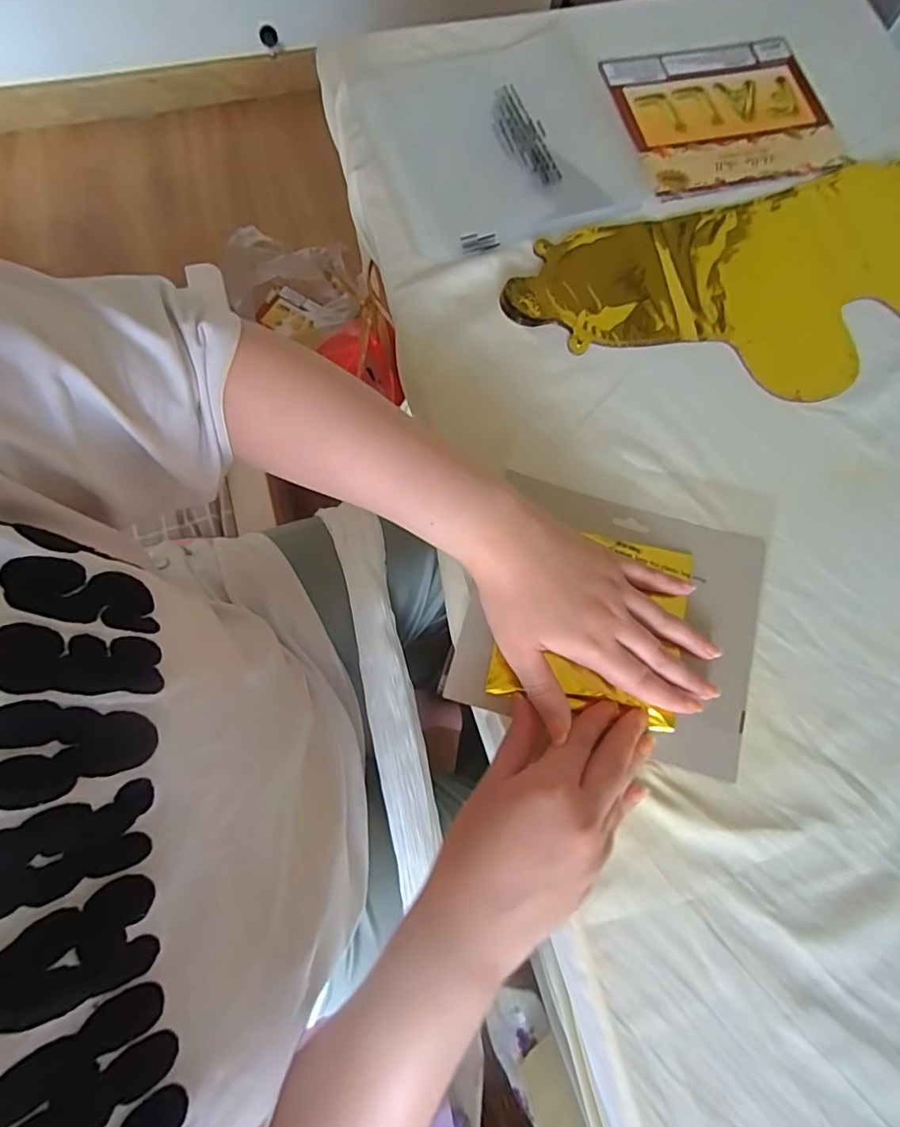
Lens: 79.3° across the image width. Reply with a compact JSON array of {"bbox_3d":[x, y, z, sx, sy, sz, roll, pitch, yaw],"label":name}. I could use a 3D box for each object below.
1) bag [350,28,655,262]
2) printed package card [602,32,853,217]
[{"bbox_3d":[0.046,-0.364,0.470,0.212,0.006,0.208,-19,76,-7],"label":"bag"},{"bbox_3d":[0.249,-0.397,0.489,0.183,0.007,0.174,-11,76,-5],"label":"printed package card"}]

